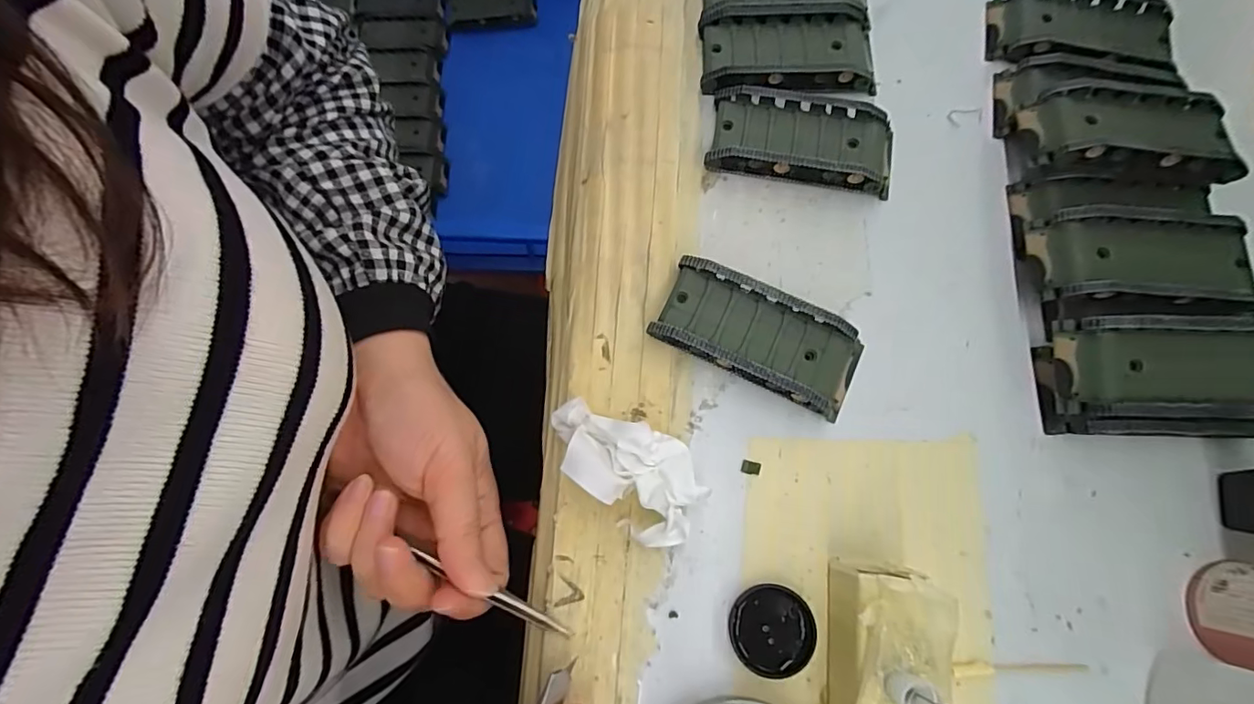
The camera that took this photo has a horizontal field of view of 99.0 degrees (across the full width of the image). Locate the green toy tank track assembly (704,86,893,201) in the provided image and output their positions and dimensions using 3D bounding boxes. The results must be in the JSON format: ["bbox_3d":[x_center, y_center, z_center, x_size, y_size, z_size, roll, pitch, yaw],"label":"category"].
[{"bbox_3d":[0.094,-0.114,0.284,0.095,0.020,0.046,10,76,2],"label":"green toy tank track assembly"}]

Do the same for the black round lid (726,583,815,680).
[{"bbox_3d":[0.063,0.119,0.230,0.035,0.006,0.034,0,76,0],"label":"black round lid"}]

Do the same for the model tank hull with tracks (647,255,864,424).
[{"bbox_3d":[0.064,-0.007,0.256,0.095,0.020,0.043,25,77,6],"label":"model tank hull with tracks"}]

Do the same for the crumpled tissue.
[{"bbox_3d":[-0.002,0.051,0.233,0.073,0.035,0.043,29,78,7],"label":"crumpled tissue"}]

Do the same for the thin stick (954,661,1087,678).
[{"bbox_3d":[0.168,0.135,0.229,0.060,0.004,0.006,-1,76,0],"label":"thin stick"}]

